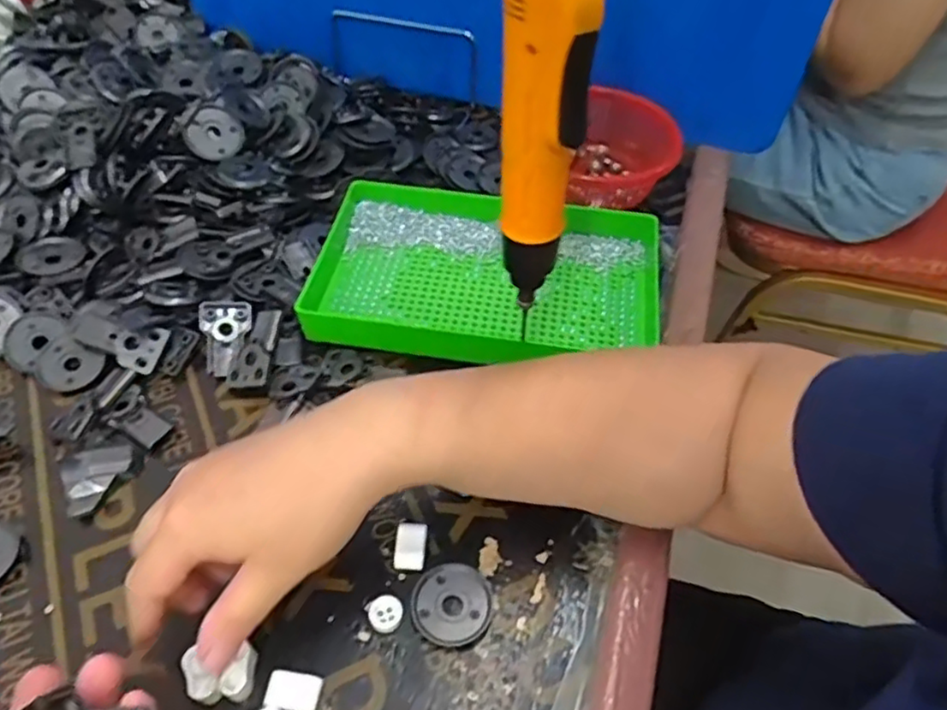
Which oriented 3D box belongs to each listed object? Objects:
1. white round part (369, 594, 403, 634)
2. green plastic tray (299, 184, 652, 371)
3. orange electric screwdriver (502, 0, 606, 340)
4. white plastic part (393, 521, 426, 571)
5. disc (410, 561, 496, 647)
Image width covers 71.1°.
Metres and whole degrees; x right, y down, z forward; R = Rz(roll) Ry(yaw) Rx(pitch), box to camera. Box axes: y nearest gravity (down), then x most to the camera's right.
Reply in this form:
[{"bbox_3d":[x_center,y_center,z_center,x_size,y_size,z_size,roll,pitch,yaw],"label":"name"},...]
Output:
[{"bbox_3d":[-0.047,0.140,0.360,0.018,0.004,0.020,-11,52,-11],"label":"white round part"},{"bbox_3d":[0.009,-0.063,0.497,0.252,0.031,0.156,9,51,5],"label":"green plastic tray"},{"bbox_3d":[0.030,-0.106,0.300,0.028,0.194,0.038,-13,52,-12],"label":"orange electric screwdriver"},{"bbox_3d":[-0.036,0.108,0.380,0.017,0.011,0.029,4,51,1],"label":"white plastic part"},{"bbox_3d":[-0.011,0.136,0.363,0.043,0.006,0.043,1,51,-1],"label":"disc"}]

